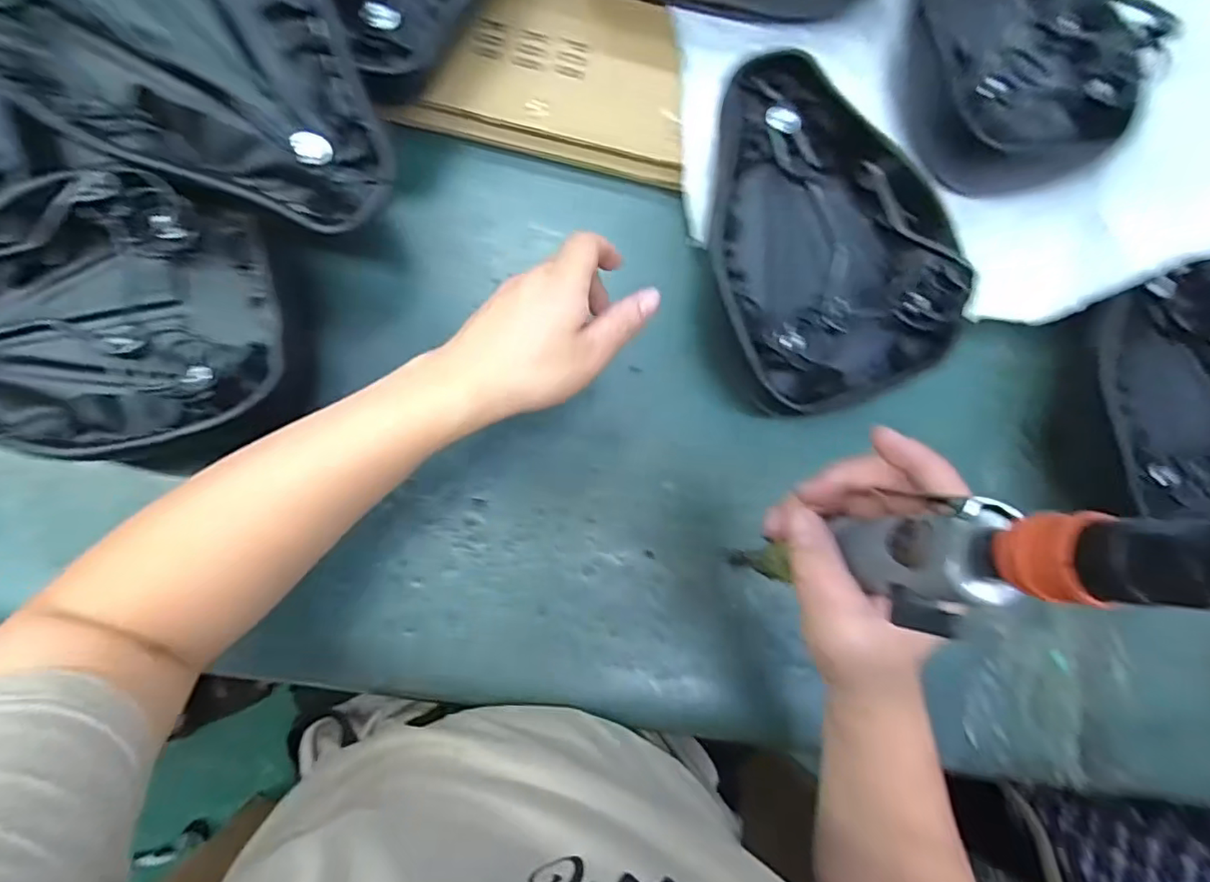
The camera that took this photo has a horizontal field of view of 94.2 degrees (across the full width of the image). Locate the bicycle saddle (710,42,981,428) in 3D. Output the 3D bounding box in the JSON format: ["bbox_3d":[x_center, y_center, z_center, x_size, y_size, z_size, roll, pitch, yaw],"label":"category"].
[{"bbox_3d":[0.162,-0.158,0.423,0.170,0.107,0.258,-8,86,-7],"label":"bicycle saddle"}]

